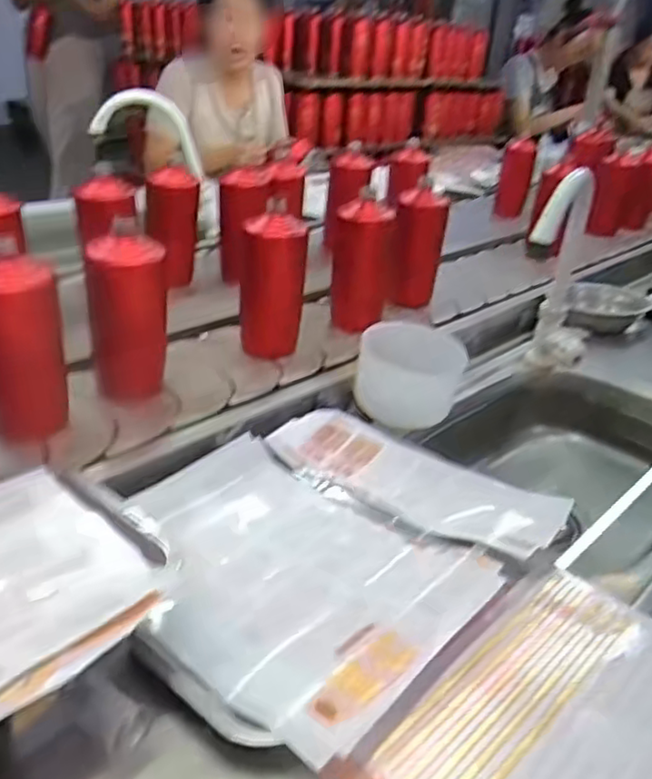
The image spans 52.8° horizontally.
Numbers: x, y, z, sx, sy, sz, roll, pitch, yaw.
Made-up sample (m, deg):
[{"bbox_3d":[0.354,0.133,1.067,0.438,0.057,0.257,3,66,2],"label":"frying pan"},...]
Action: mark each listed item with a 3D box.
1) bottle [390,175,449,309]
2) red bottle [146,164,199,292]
[{"bbox_3d":[0.142,-0.213,1.040,0.082,0.200,0.071,9,31,8],"label":"bottle"},{"bbox_3d":[-0.238,-0.249,1.023,0.073,0.168,0.061,-1,31,-9],"label":"red bottle"}]

